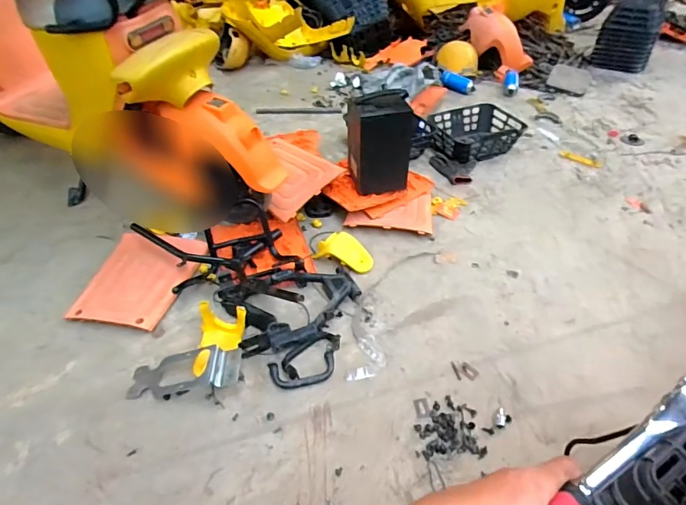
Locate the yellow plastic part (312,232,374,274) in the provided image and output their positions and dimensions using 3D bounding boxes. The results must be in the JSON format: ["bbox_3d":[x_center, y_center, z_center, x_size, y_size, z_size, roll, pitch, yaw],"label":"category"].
[{"bbox_3d":[0.009,-0.003,1.263,0.162,0.051,0.102,15,44,15],"label":"yellow plastic part"}]

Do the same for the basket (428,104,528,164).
[{"bbox_3d":[0.513,-0.480,1.748,0.342,0.089,0.268,-19,47,-18],"label":"basket"}]

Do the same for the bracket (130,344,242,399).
[{"bbox_3d":[-0.341,0.263,0.972,0.231,0.037,0.105,-10,43,8],"label":"bracket"}]

